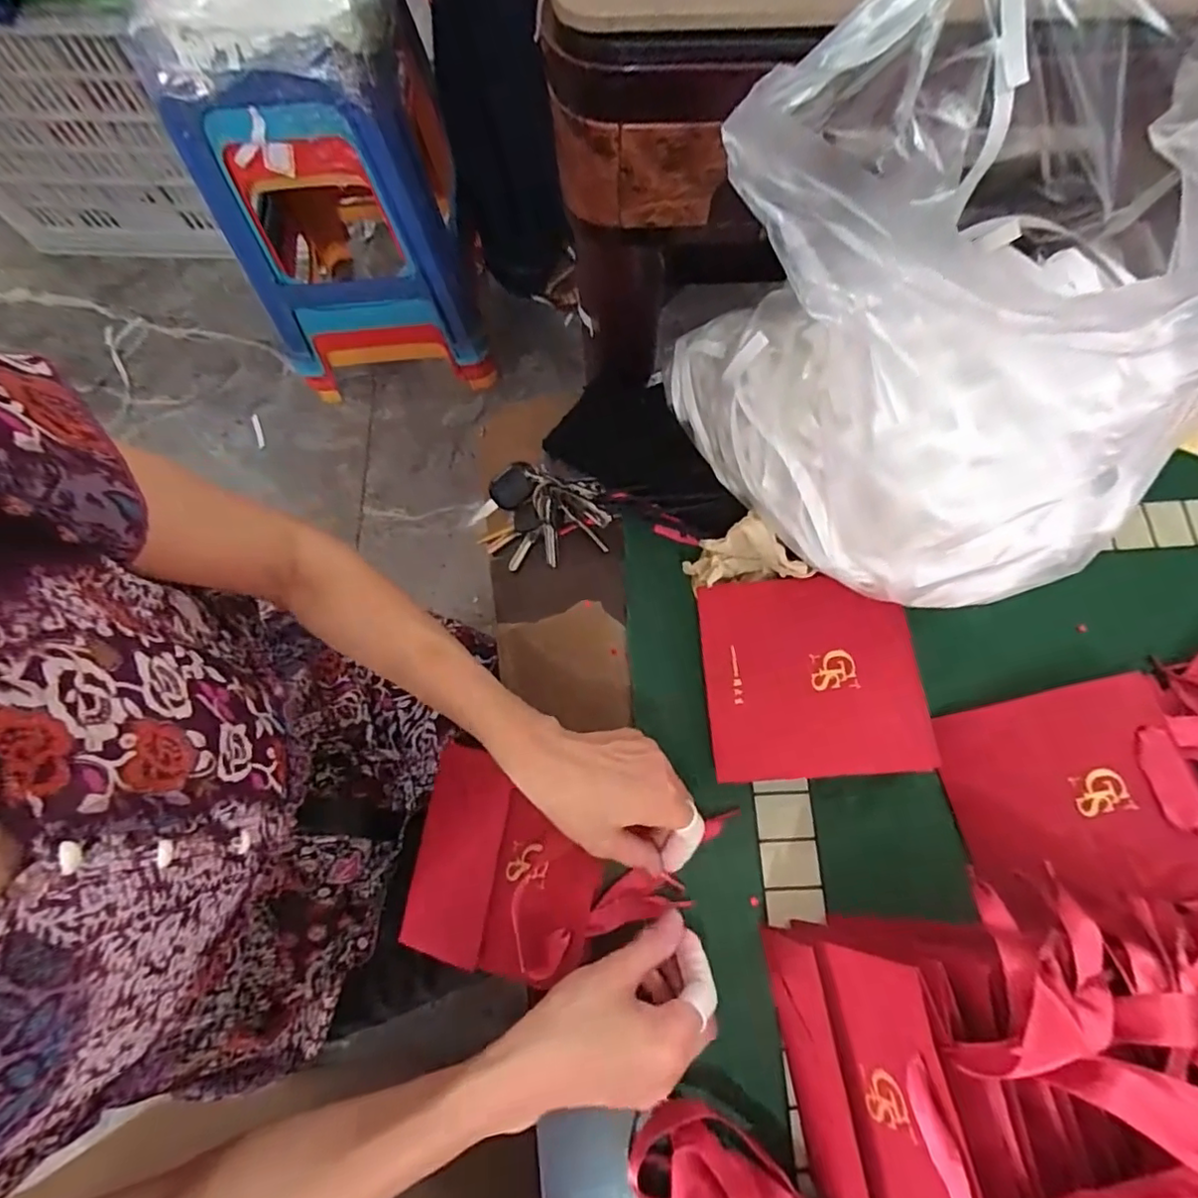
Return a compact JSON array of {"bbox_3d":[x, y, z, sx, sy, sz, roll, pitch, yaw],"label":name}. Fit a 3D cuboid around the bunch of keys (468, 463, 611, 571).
[{"bbox_3d":[-0.048,-0.069,0.495,0.110,0.024,0.083,9,74,5],"label":"bunch of keys"}]

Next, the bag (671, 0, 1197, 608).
[{"bbox_3d":[0.171,-0.179,0.327,0.237,0.251,0.309,12,74,6],"label":"bag"}]

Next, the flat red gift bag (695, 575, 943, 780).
[{"bbox_3d":[0.149,0.054,0.421,0.144,0.008,0.140,-7,76,8],"label":"flat red gift bag"}]

